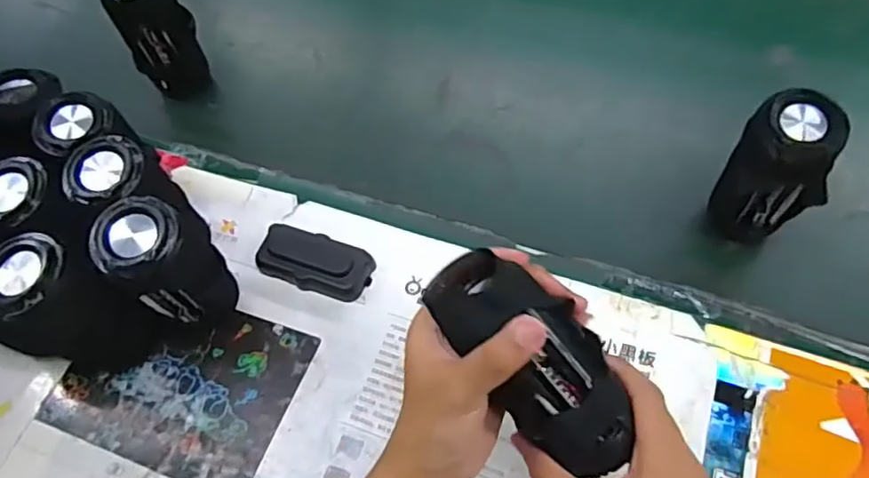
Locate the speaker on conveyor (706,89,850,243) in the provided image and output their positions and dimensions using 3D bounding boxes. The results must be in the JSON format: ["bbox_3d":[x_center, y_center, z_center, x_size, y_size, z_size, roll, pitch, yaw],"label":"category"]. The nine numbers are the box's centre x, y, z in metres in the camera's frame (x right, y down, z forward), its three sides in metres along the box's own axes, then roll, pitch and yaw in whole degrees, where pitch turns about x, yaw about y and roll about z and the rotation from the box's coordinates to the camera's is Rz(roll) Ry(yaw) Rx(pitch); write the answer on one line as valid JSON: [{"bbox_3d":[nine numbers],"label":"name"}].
[{"bbox_3d":[0.284,-0.054,0.511,0.060,0.140,0.055,-3,60,2],"label":"speaker on conveyor"}]

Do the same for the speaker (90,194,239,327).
[{"bbox_3d":[-0.210,0.025,0.492,0.067,0.146,0.068,-2,60,3],"label":"speaker"}]

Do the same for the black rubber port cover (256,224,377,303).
[{"bbox_3d":[-0.112,0.021,0.560,0.105,0.023,0.049,20,63,15],"label":"black rubber port cover"}]

